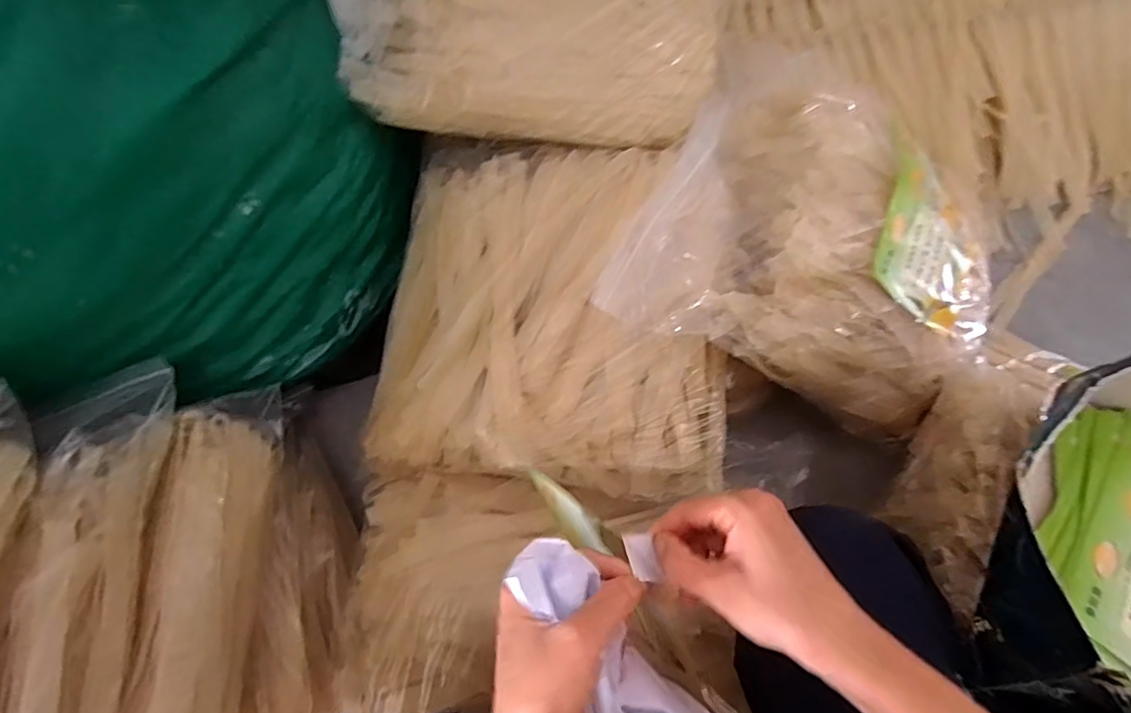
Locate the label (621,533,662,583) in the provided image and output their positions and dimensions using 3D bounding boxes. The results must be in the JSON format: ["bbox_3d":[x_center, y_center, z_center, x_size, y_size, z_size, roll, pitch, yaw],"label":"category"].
[{"bbox_3d":[0.045,0.120,0.328,0.017,0.007,0.027,-8,71,-2],"label":"label"}]

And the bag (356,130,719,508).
[{"bbox_3d":[-0.010,-0.054,0.569,0.358,0.098,0.359,6,71,2],"label":"bag"}]

